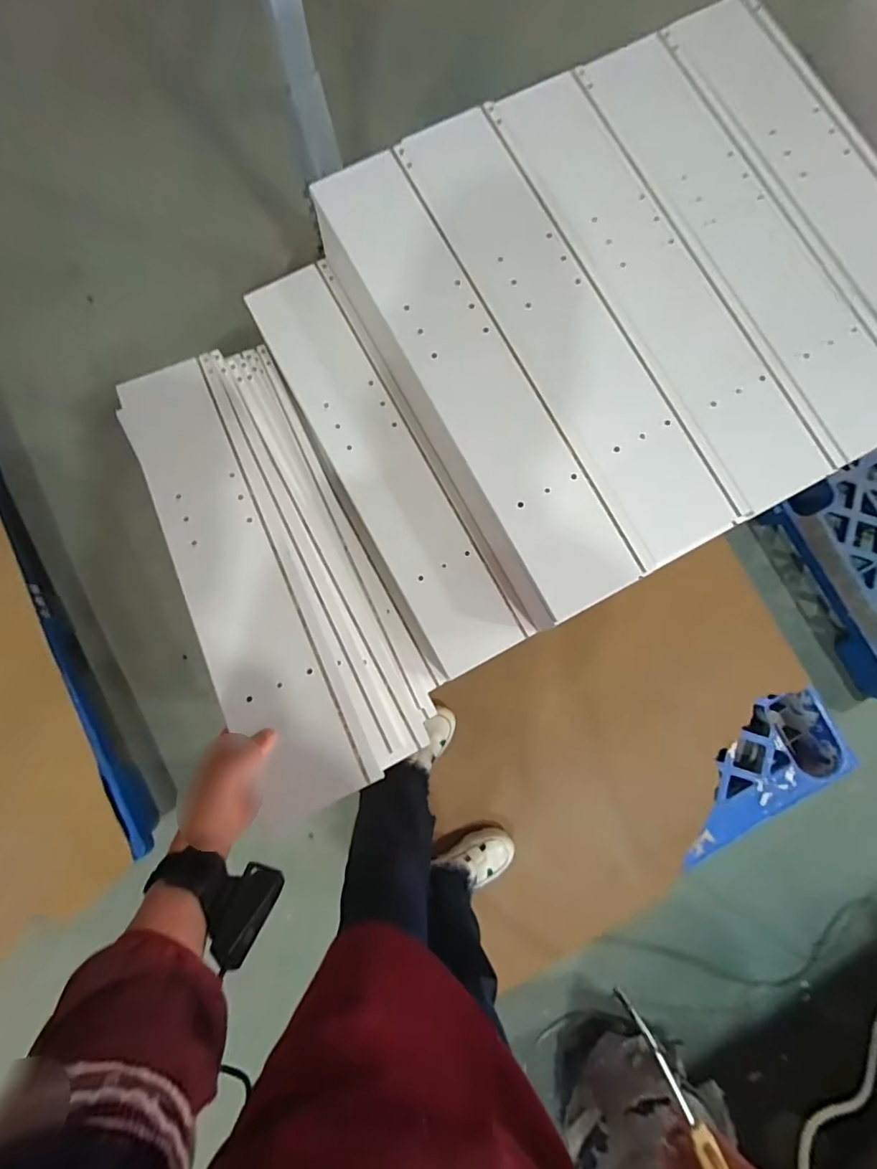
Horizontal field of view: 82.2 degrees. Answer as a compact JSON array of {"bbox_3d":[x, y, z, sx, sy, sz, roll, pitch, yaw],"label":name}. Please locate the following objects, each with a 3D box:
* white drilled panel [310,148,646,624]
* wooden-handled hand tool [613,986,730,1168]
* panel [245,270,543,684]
[{"bbox_3d":[0.037,-0.222,0.536,0.105,0.026,0.535,-28,83,-3],"label":"white drilled panel"},{"bbox_3d":[0.180,0.385,0.387,0.016,0.011,0.130,-29,61,-3],"label":"wooden-handled hand tool"},{"bbox_3d":[-0.072,-0.149,0.639,0.126,0.024,0.545,-29,85,-4],"label":"panel"}]

